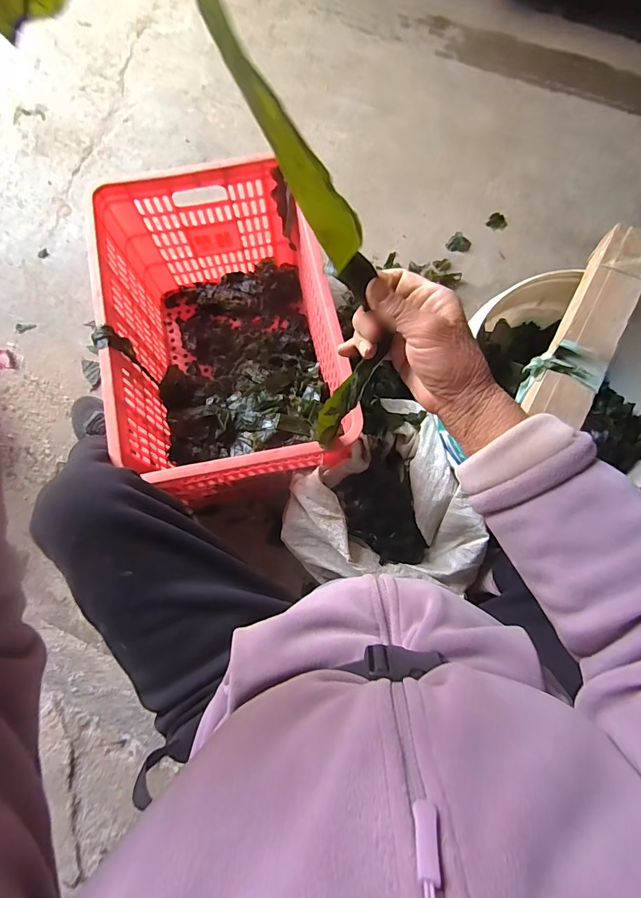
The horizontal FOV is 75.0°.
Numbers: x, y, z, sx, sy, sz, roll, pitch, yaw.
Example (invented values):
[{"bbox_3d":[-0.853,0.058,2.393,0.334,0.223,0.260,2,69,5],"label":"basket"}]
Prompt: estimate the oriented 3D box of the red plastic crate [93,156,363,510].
[{"bbox_3d":[-0.164,-0.191,0.778,0.348,0.304,0.516,-12,78,-5],"label":"red plastic crate"}]

